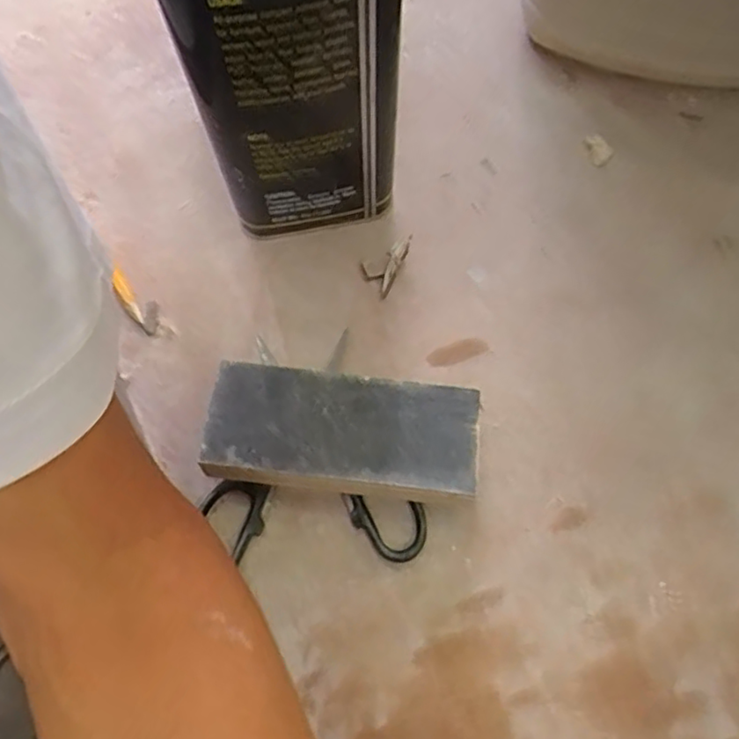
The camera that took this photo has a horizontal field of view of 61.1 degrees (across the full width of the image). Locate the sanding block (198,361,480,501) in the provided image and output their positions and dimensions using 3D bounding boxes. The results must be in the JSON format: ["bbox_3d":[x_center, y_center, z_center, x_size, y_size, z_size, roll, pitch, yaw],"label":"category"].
[{"bbox_3d":[-0.013,0.031,0.296,0.122,0.031,0.055,8,71,2],"label":"sanding block"}]

